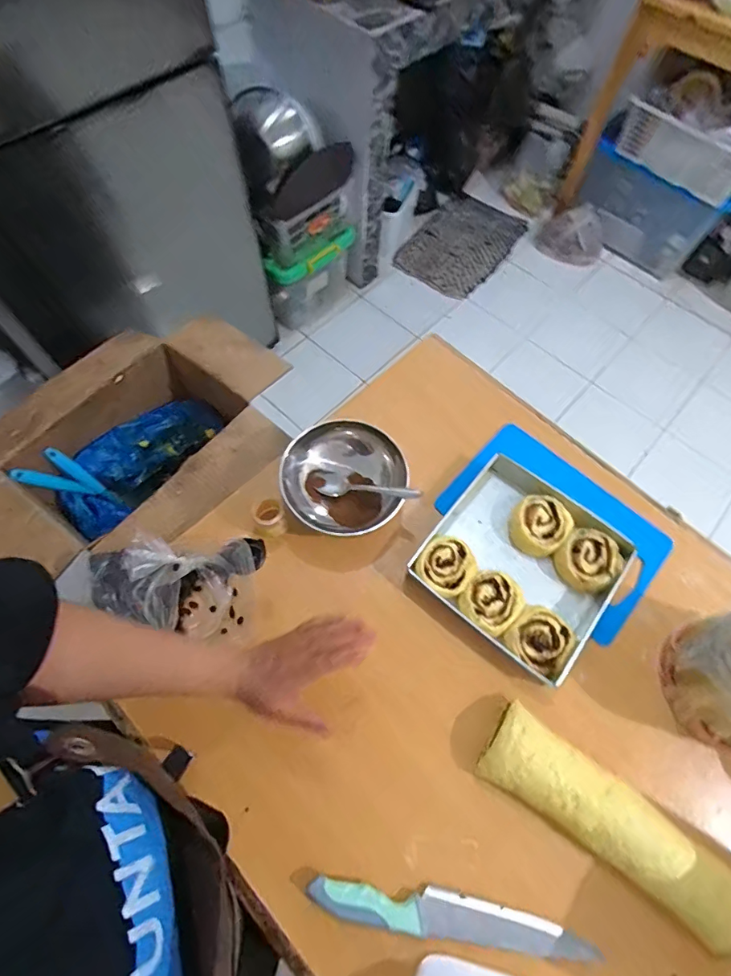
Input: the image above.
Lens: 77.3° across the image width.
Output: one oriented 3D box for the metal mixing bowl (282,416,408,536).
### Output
[{"bbox_3d":[-0.031,-0.009,0.645,0.171,0.080,0.156,11,66,2],"label":"metal mixing bowl"}]

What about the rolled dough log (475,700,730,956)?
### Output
[{"bbox_3d":[0.261,0.358,0.505,0.268,0.058,0.090,33,68,12],"label":"rolled dough log"}]

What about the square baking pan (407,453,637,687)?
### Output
[{"bbox_3d":[0.214,0.098,0.633,0.239,0.037,0.237,38,69,14],"label":"square baking pan"}]

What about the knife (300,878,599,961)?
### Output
[{"bbox_3d":[0.091,0.446,0.470,0.297,0.021,0.038,9,66,2],"label":"knife"}]

